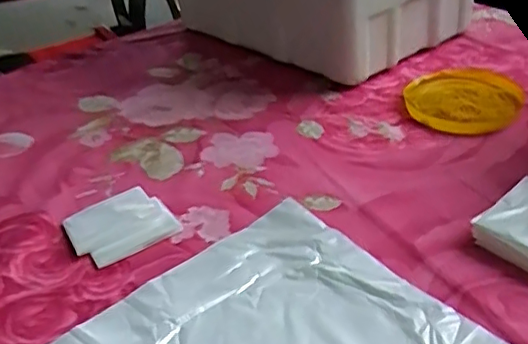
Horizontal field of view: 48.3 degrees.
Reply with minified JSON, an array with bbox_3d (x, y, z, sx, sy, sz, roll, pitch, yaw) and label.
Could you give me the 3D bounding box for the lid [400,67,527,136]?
[{"bbox_3d":[0.237,-0.089,0.697,0.129,0.015,0.136,-5,35,3],"label":"lid"}]

